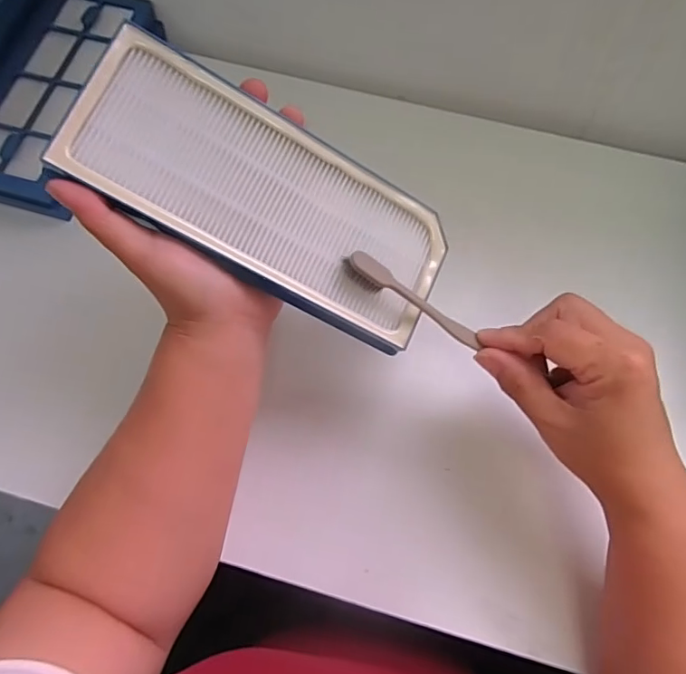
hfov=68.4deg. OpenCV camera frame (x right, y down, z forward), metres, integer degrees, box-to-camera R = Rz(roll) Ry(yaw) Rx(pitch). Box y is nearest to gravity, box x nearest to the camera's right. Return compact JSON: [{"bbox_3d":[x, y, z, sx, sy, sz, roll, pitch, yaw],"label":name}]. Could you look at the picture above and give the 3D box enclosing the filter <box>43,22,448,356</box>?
[{"bbox_3d":[-0.037,-0.072,0.268,0.196,0.020,0.086,29,70,-15],"label":"filter"}]

